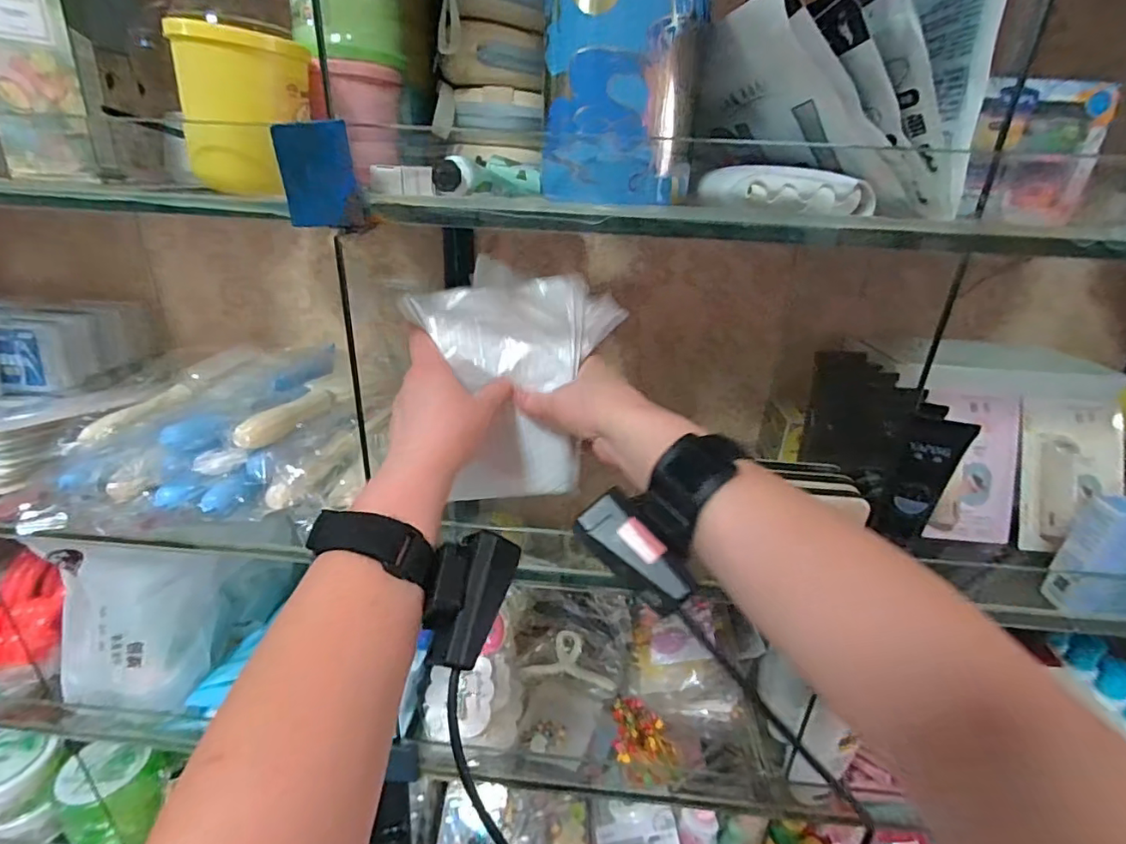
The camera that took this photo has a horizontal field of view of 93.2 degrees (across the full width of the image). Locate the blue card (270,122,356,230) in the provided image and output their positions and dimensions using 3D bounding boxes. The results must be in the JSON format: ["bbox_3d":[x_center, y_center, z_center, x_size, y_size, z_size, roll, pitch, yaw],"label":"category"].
[{"bbox_3d":[-0.136,-0.136,0.294,0.039,0.051,0.004,3,24,-1],"label":"blue card"}]

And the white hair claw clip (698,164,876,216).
[{"bbox_3d":[0.132,-0.139,0.319,0.080,0.022,0.060,-2,25,-12],"label":"white hair claw clip"}]

